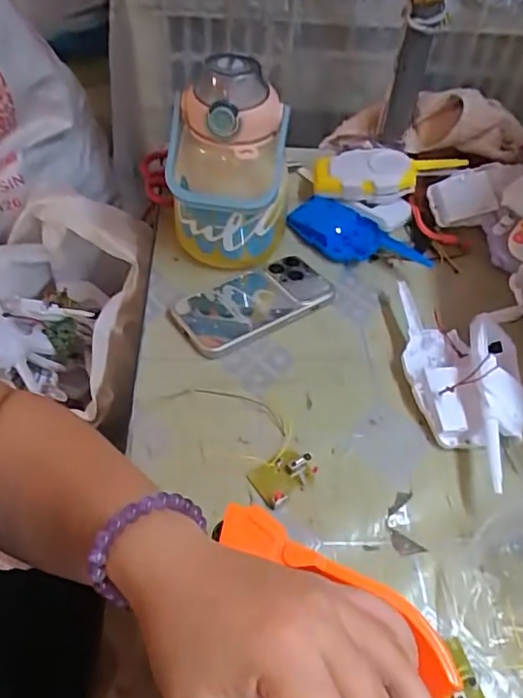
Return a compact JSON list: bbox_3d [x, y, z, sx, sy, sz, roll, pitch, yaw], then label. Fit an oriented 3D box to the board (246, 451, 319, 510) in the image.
[{"bbox_3d":[0.017,0.093,0.405,0.047,0.012,0.031,-24,53,-23],"label":"board"}]

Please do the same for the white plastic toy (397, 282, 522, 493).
[{"bbox_3d":[0.170,0.019,0.450,0.100,0.054,0.202,5,47,1],"label":"white plastic toy"}]

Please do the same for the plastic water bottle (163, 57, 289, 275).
[{"bbox_3d":[-0.031,-0.160,0.515,0.104,0.182,0.111,-2,48,-5],"label":"plastic water bottle"}]

